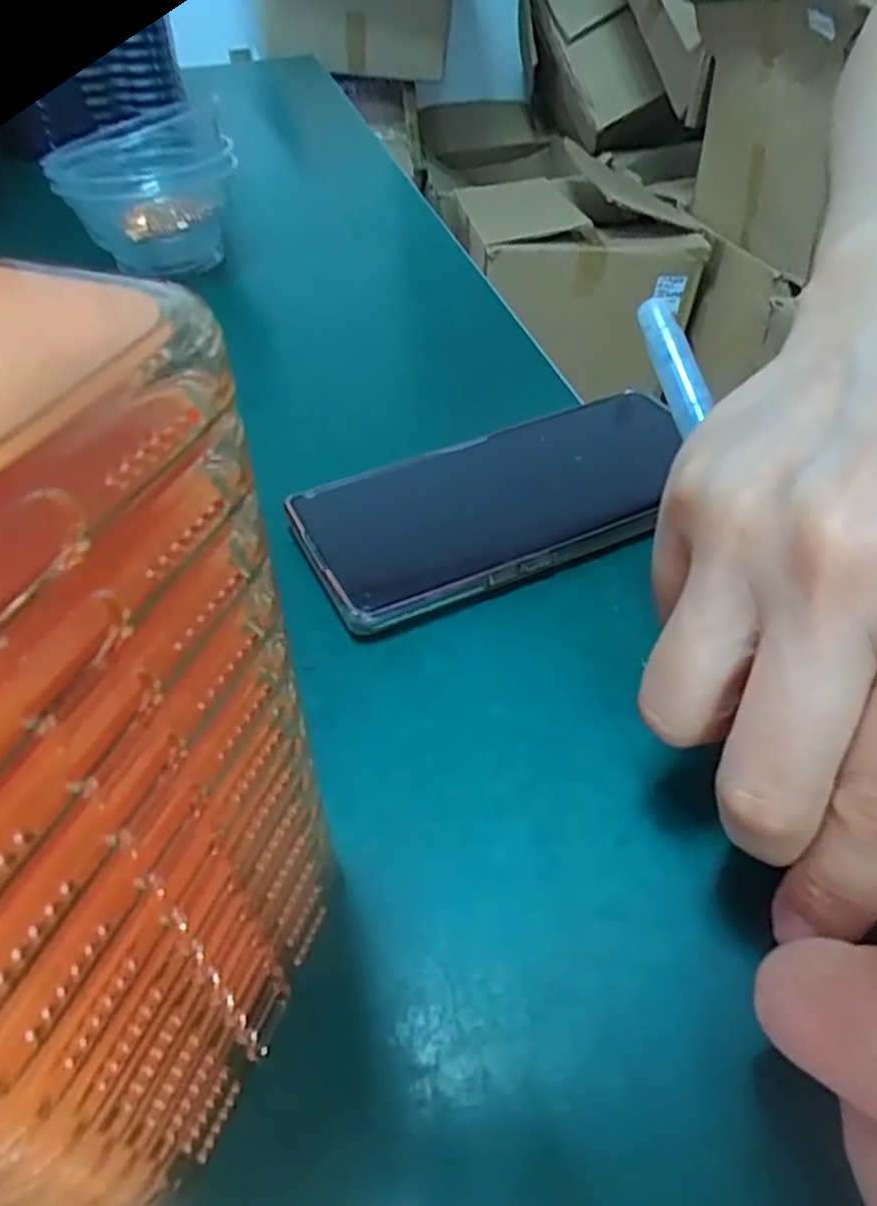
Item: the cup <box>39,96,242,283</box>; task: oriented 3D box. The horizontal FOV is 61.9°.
[{"bbox_3d":[-0.181,-0.262,0.468,0.105,0.082,0.086,-15,45,-12],"label":"cup"}]

